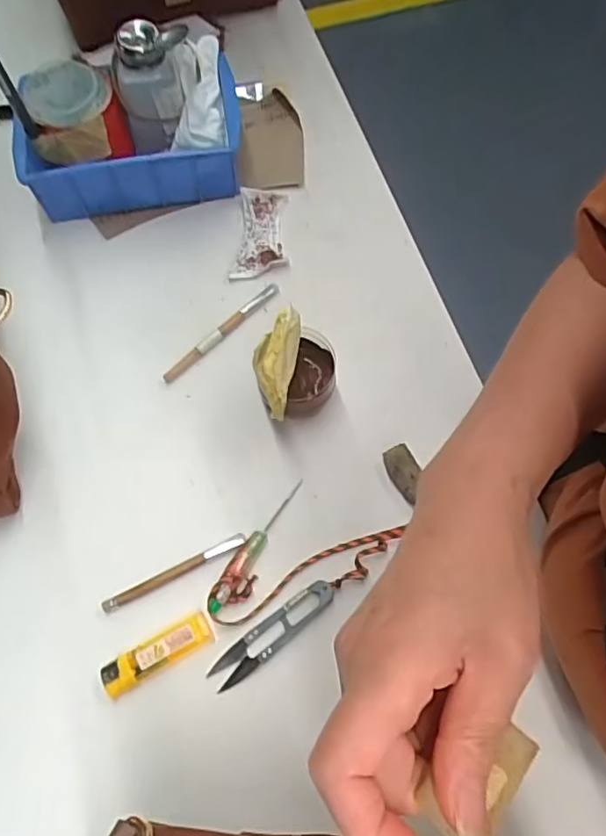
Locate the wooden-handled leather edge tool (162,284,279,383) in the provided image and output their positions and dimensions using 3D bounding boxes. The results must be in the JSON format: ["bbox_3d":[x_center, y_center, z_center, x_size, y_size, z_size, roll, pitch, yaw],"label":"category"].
[{"bbox_3d":[-0.070,-0.074,0.529,0.014,0.014,0.127,42,73,16],"label":"wooden-handled leather edge tool"}]

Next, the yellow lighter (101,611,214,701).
[{"bbox_3d":[-0.102,0.164,0.423,0.078,0.012,0.022,-28,70,-11],"label":"yellow lighter"}]

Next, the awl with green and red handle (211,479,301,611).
[{"bbox_3d":[-0.036,0.091,0.449,0.015,0.016,0.112,28,70,11],"label":"awl with green and red handle"}]

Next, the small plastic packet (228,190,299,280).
[{"bbox_3d":[-0.035,-0.176,0.565,0.051,0.012,0.105,1,60,5],"label":"small plastic packet"}]

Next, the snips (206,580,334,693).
[{"bbox_3d":[-0.022,0.151,0.428,0.101,0.007,0.021,-37,72,-14],"label":"snips"}]

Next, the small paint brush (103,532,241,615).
[{"bbox_3d":[-0.094,0.113,0.448,0.110,0.008,0.011,-24,69,-10],"label":"small paint brush"}]

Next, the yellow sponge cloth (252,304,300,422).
[{"bbox_3d":[-0.022,-0.045,0.453,0.032,0.040,0.076,9,68,4],"label":"yellow sponge cloth"}]

